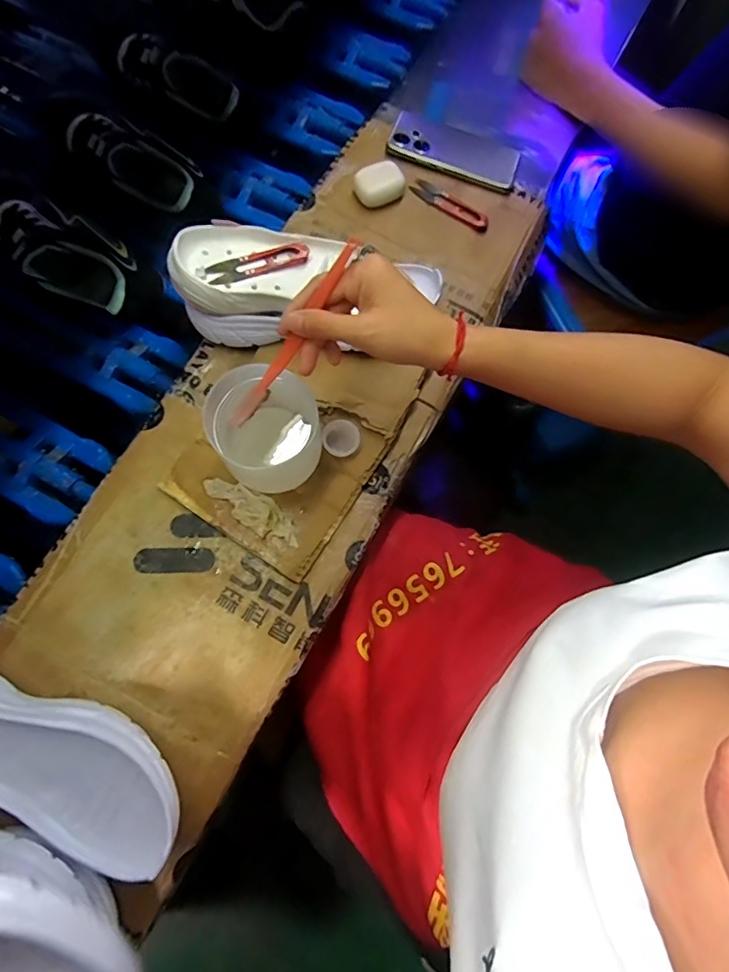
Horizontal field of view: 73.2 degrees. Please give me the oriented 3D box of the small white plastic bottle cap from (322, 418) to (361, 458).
[{"bbox_3d":[-0.023,-0.047,0.480,0.037,0.011,0.035,1,75,-5],"label":"small white plastic bottle cap"}]

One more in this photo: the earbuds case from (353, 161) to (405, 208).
[{"bbox_3d":[0.018,-0.347,0.569,0.051,0.030,0.036,-27,79,-11],"label":"earbuds case"}]

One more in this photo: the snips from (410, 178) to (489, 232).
[{"bbox_3d":[0.101,-0.334,0.584,0.102,0.004,0.026,38,75,5],"label":"snips"}]

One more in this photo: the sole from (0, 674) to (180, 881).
[{"bbox_3d":[-0.239,0.200,0.354,0.232,0.070,0.101,26,75,2],"label":"sole"}]

